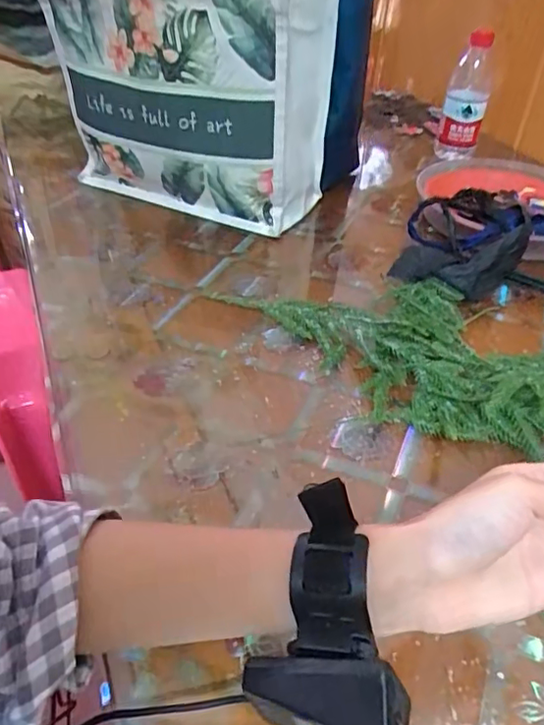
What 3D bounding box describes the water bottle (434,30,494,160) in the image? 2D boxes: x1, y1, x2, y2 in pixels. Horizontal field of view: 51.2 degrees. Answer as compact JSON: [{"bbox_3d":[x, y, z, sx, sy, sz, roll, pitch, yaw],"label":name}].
[{"bbox_3d":[0.294,-0.397,0.856,0.060,0.166,0.051,13,41,11],"label":"water bottle"}]

